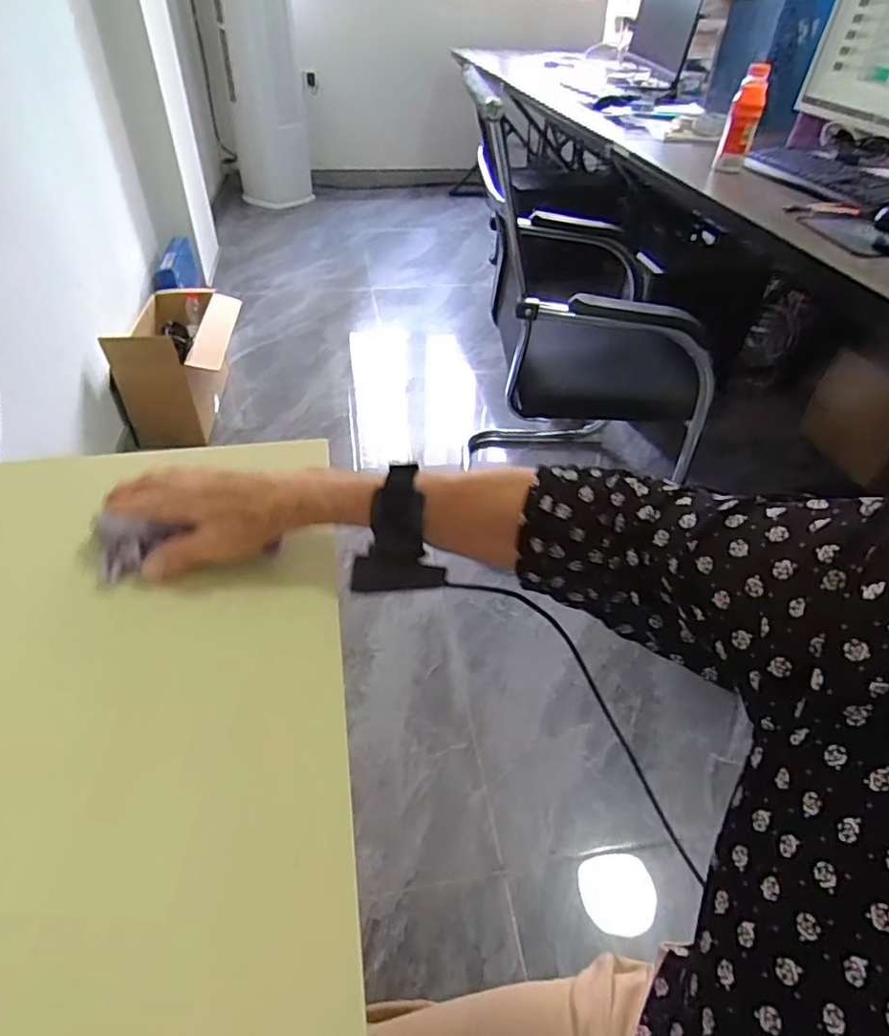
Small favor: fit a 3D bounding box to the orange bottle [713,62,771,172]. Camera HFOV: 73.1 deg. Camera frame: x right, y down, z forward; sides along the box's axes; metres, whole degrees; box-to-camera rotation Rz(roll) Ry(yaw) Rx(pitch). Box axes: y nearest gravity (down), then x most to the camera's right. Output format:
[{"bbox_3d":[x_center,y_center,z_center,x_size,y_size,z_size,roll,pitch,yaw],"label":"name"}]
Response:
[{"bbox_3d":[0.653,-0.873,1.314,0.067,0.188,0.049,18,45,16],"label":"orange bottle"}]

